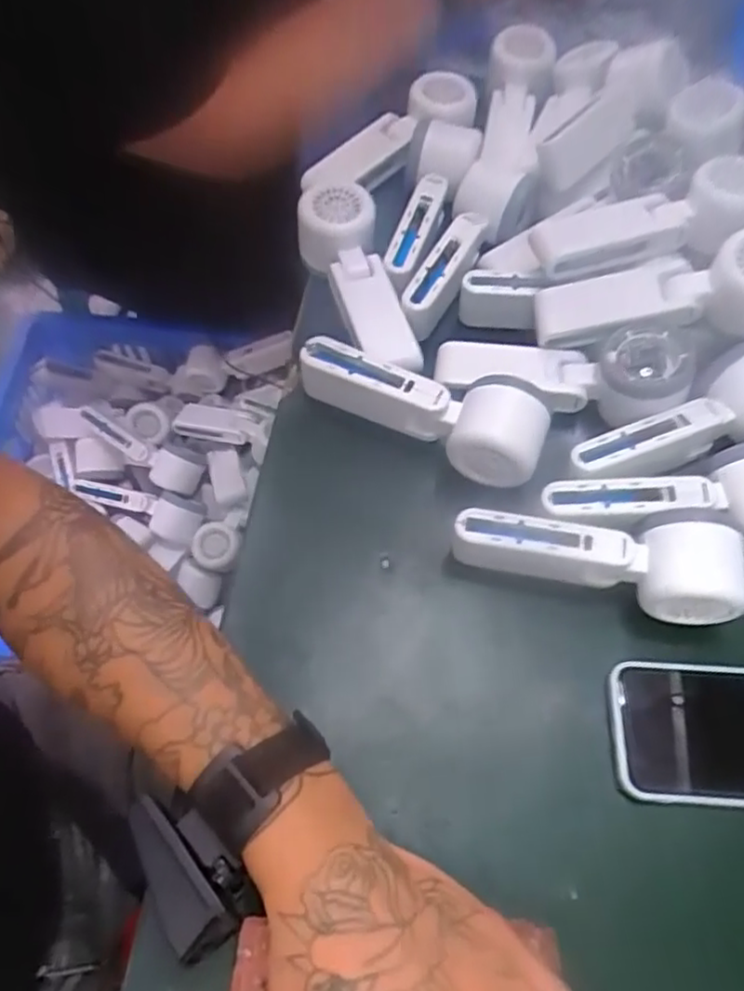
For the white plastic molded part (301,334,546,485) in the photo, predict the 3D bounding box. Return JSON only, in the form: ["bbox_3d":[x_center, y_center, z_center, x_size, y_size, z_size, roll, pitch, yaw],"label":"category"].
[{"bbox_3d":[0.032,-0.062,0.442,0.161,0.053,0.055,18,63,7],"label":"white plastic molded part"}]

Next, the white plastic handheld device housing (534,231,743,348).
[{"bbox_3d":[0.194,-0.129,0.448,0.165,0.058,0.049,-5,61,15],"label":"white plastic handheld device housing"}]

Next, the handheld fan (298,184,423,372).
[{"bbox_3d":[-0.004,-0.159,0.496,0.059,0.057,0.144,-31,103,-17],"label":"handheld fan"}]

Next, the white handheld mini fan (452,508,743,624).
[{"bbox_3d":[0.130,0.036,0.399,0.163,0.046,0.053,9,62,2],"label":"white handheld mini fan"}]

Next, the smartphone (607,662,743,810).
[{"bbox_3d":[0.209,0.132,0.376,0.147,0.009,0.075,4,62,0],"label":"smartphone"}]

